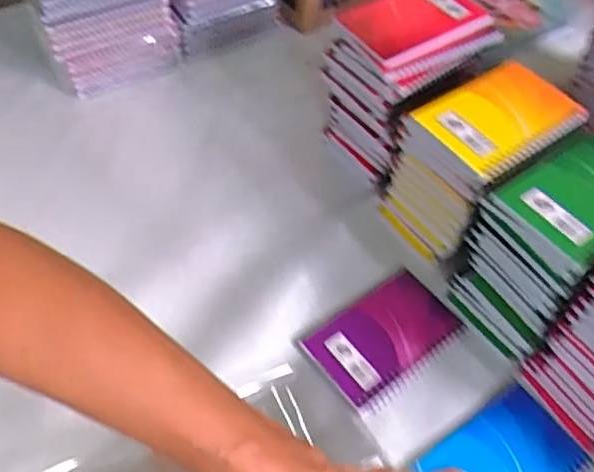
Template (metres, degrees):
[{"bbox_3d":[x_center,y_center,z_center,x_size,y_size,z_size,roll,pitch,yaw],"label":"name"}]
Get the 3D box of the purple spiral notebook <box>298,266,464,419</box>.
[{"bbox_3d":[0.082,0.090,0.542,0.133,0.012,0.084,-31,62,-24],"label":"purple spiral notebook"}]

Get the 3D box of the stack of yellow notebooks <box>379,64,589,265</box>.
[{"bbox_3d":[0.170,-0.064,0.579,0.142,0.151,0.103,-28,61,-22],"label":"stack of yellow notebooks"}]

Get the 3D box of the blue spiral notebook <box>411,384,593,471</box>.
[{"bbox_3d":[0.165,0.186,0.478,0.130,0.007,0.087,-27,61,-22],"label":"blue spiral notebook"}]

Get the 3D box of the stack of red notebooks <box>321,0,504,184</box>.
[{"bbox_3d":[0.115,-0.164,0.646,0.147,0.157,0.107,-28,61,-22],"label":"stack of red notebooks"}]

